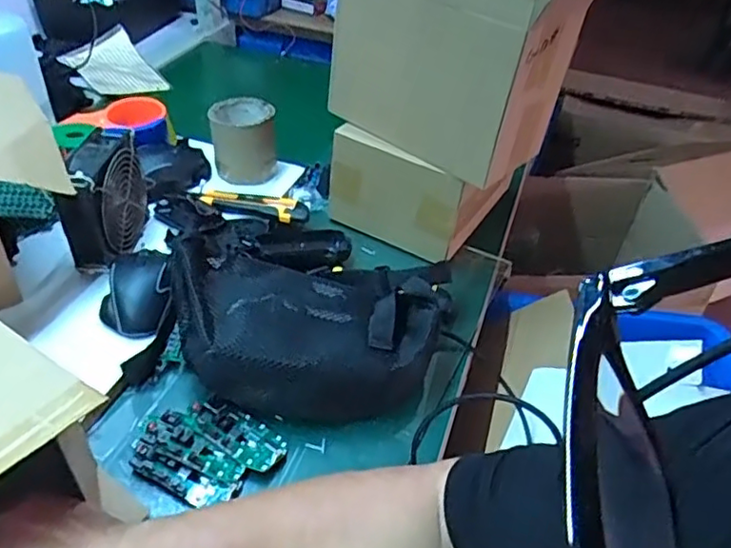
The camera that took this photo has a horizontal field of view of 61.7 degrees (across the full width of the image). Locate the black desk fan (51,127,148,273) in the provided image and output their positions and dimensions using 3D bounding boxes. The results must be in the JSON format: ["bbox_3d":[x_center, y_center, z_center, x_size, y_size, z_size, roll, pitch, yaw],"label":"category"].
[{"bbox_3d":[-0.282,-0.083,0.668,0.054,0.112,0.130,3,42,-3],"label":"black desk fan"}]

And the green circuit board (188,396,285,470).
[{"bbox_3d":[-0.112,0.136,0.531,0.092,0.010,0.040,28,46,22],"label":"green circuit board"}]

